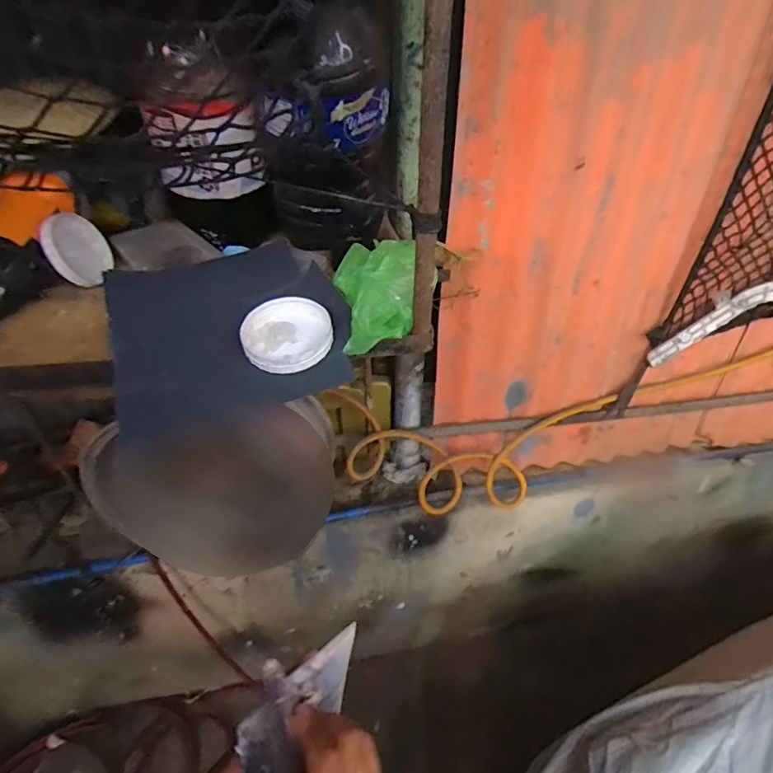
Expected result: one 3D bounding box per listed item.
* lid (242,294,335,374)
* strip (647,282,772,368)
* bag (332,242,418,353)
[{"bbox_3d":[-0.108,-0.057,0.525,0.095,0.025,0.096,-4,53,6],"label":"lid"},{"bbox_3d":[0.654,-0.127,0.961,0.277,0.047,0.013,-32,18,5],"label":"strip"},{"bbox_3d":[-0.013,-0.111,0.553,0.094,0.071,0.157,1,38,0],"label":"bag"}]

